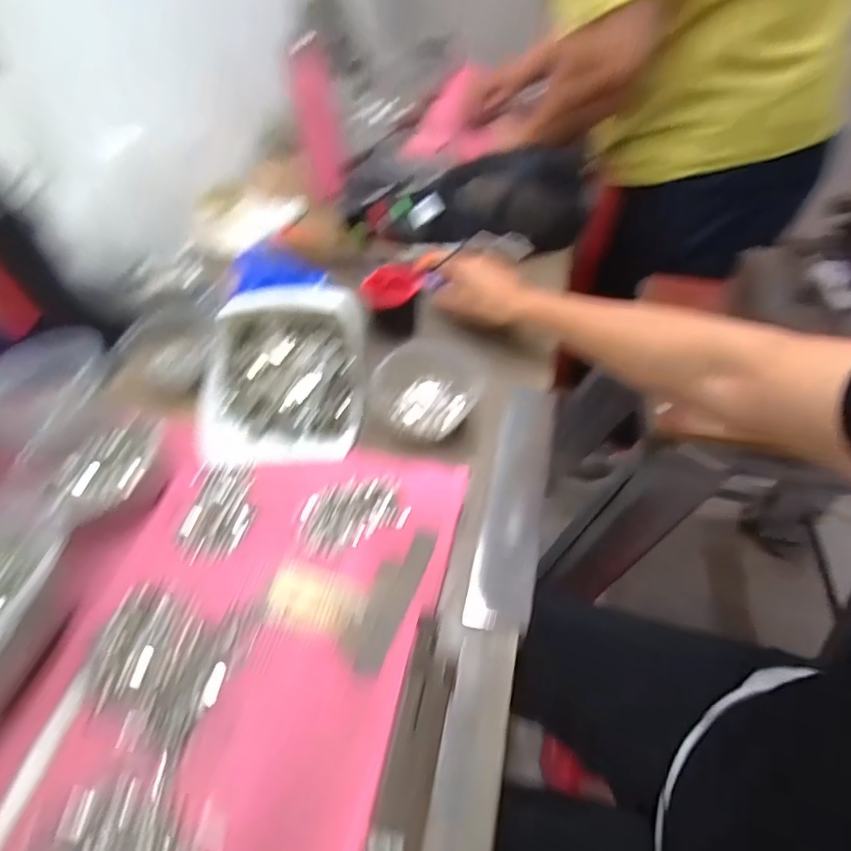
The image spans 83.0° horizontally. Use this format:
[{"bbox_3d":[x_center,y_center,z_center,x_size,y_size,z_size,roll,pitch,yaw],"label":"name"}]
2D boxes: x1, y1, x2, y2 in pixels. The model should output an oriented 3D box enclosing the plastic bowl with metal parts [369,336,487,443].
[{"bbox_3d":[0.003,-0.037,0.489,0.103,0.046,0.109,0,51,0],"label":"plastic bowl with metal parts"}]

